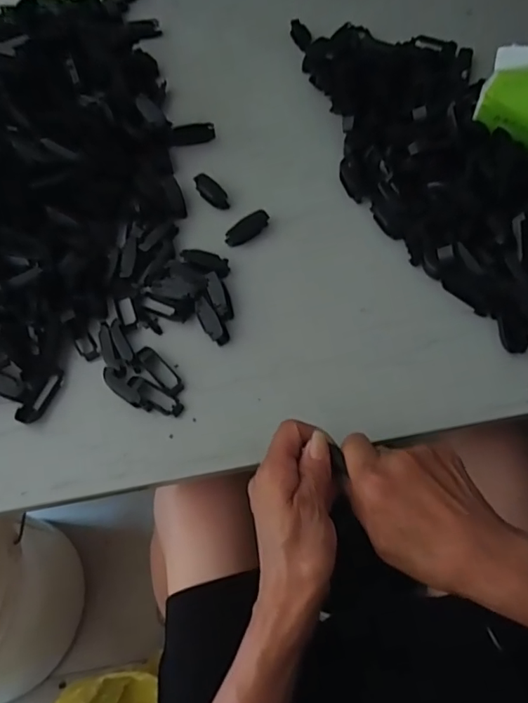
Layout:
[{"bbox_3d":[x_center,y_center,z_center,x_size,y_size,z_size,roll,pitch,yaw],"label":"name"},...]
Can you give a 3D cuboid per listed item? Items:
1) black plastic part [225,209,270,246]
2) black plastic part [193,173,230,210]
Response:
[{"bbox_3d":[-0.017,-0.125,0.513,0.049,0.017,0.016,-33,65,-13],"label":"black plastic part"},{"bbox_3d":[-0.056,-0.170,0.539,0.019,0.014,0.046,-32,65,-13],"label":"black plastic part"}]

